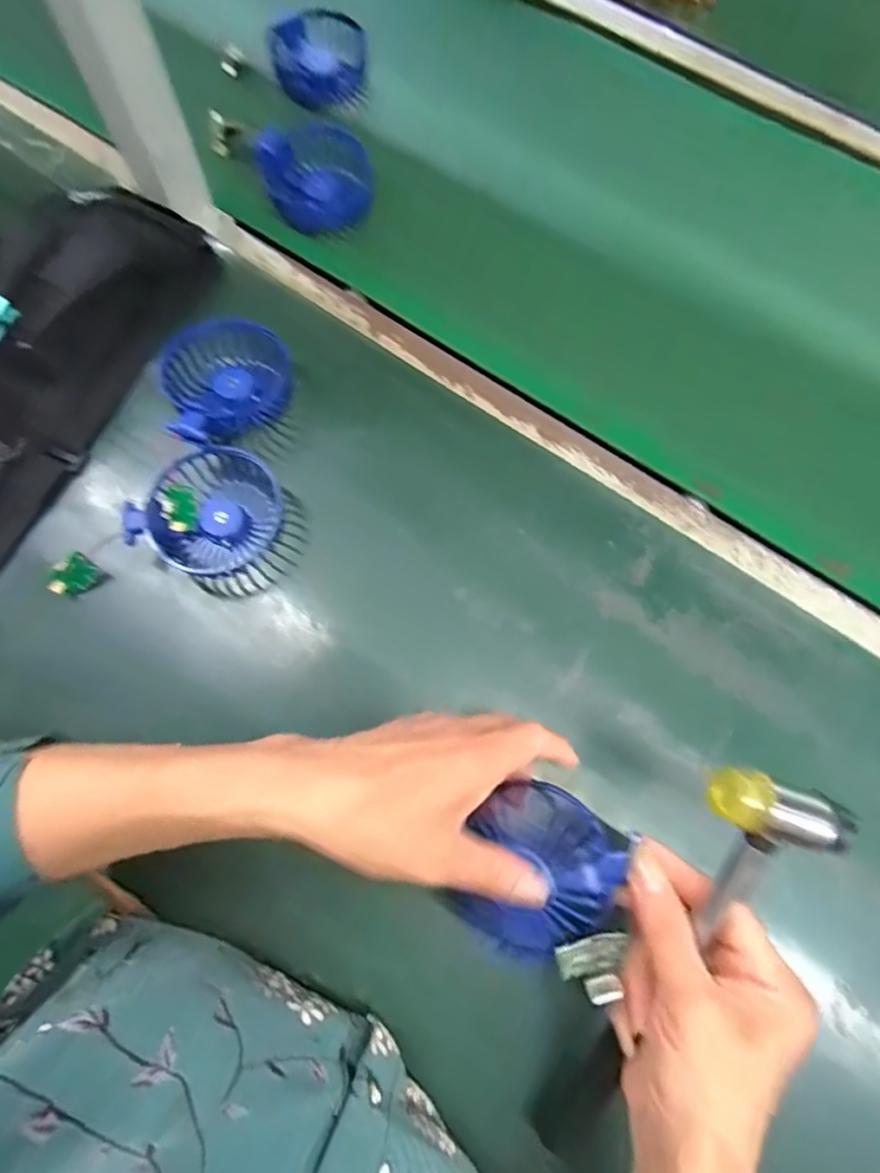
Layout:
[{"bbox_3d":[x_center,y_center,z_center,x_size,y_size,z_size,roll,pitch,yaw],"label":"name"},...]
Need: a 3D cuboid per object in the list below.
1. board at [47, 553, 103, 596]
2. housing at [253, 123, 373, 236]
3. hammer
[{"bbox_3d":[-0.249,-0.006,0.395,0.031,0.009,0.024,-39,123,-1],"label":"board"},{"bbox_3d":[-0.104,-0.349,0.497,0.083,0.040,0.091,1,74,-2],"label":"housing"},{"bbox_3d":[0.103,0.195,0.284,0.054,0.026,0.254,22,114,4],"label":"hammer"}]

